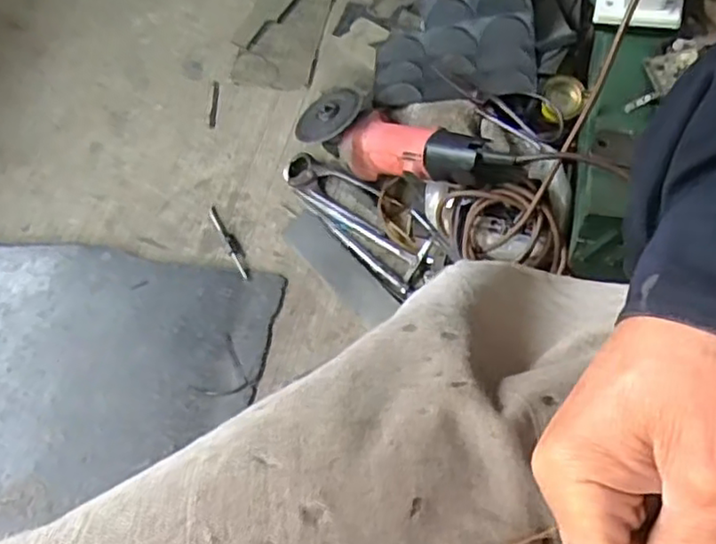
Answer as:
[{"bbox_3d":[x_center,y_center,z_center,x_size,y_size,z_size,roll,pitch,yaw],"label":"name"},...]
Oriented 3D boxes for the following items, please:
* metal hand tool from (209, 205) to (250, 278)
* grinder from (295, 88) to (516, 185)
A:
[{"bbox_3d":[-0.157,-0.037,0.822,0.015,0.008,0.107,-28,66,-7],"label":"metal hand tool"},{"bbox_3d":[0.054,-0.141,0.757,0.279,0.071,0.077,22,68,34],"label":"grinder"}]

